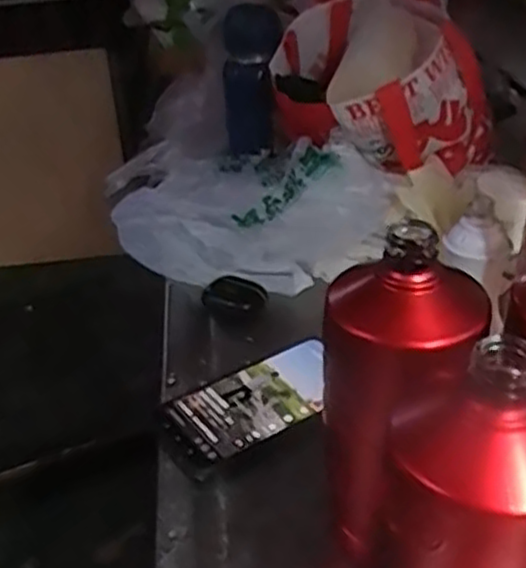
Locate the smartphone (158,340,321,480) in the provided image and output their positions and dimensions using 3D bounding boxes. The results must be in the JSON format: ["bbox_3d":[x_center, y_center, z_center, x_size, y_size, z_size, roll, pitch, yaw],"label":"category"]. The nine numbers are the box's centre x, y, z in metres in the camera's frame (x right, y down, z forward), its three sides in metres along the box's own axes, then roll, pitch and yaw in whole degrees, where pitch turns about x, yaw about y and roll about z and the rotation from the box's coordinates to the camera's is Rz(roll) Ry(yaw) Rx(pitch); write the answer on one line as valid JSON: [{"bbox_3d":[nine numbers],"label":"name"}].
[{"bbox_3d":[-0.004,0.089,0.574,0.155,0.010,0.083,-24,37,-25],"label":"smartphone"}]

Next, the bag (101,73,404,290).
[{"bbox_3d":[-0.046,-0.111,0.835,0.247,0.104,0.345,-21,36,-15],"label":"bag"}]

